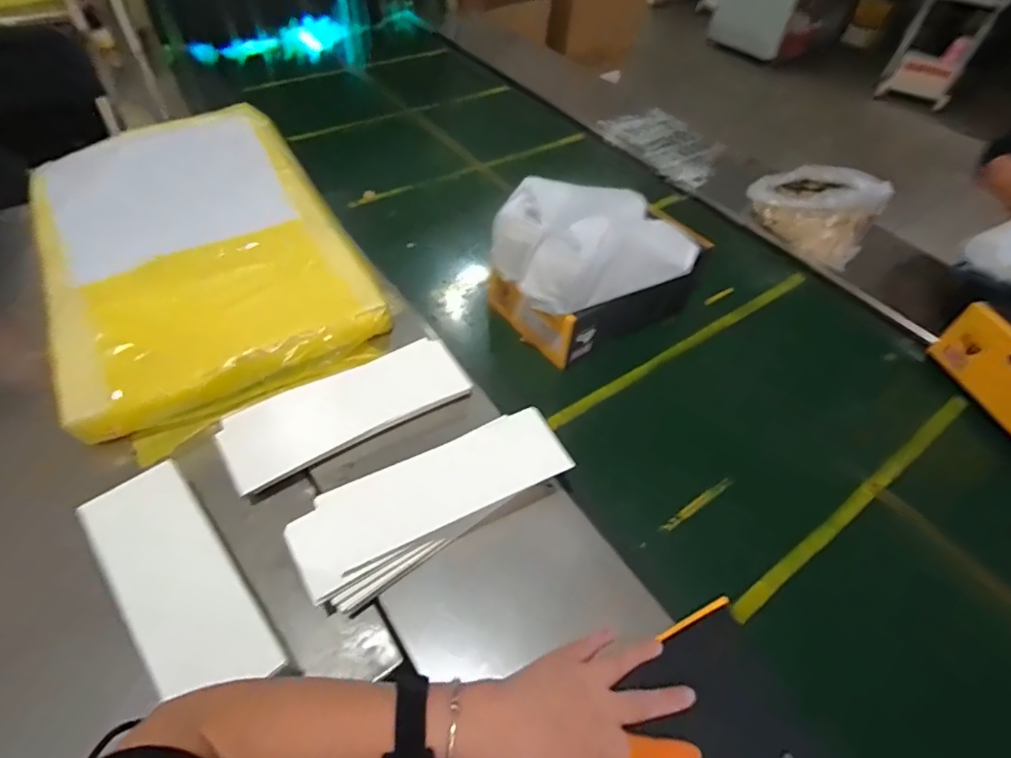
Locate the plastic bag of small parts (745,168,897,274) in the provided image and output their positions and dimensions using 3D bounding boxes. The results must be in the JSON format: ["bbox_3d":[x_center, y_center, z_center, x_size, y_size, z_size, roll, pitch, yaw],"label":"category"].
[{"bbox_3d":[0.690,-0.401,1.189,0.261,0.118,0.258,30,54,20],"label":"plastic bag of small parts"}]

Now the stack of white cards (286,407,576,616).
[{"bbox_3d":[-0.086,0.158,0.671,0.341,0.079,0.118,-23,55,-22],"label":"stack of white cards"}]

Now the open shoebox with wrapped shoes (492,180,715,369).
[{"bbox_3d":[0.169,-0.200,0.893,0.356,0.229,0.197,-22,55,-21],"label":"open shoebox with wrapped shoes"}]

